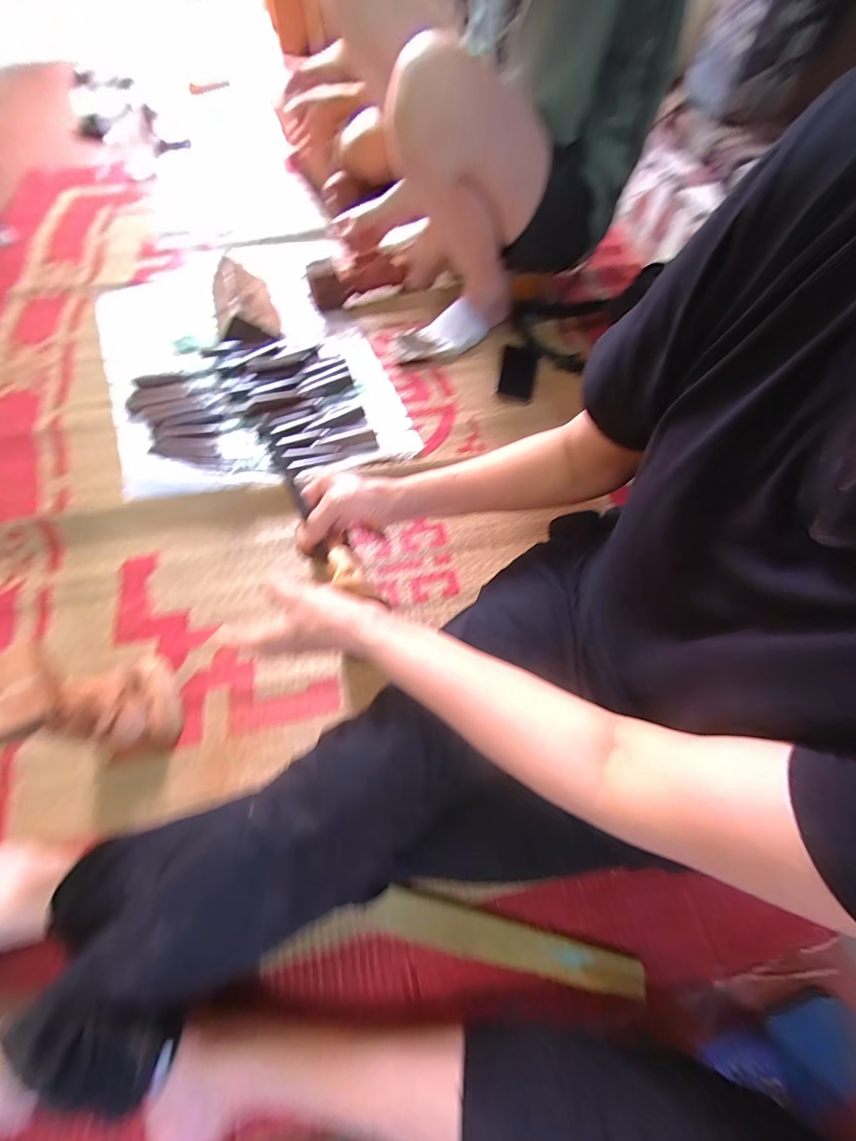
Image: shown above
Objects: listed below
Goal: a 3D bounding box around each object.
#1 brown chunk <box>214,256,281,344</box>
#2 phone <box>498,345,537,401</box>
[{"bbox_3d":[-0.376,-0.547,0.780,0.114,0.090,0.194,-18,68,-11],"label":"brown chunk"},{"bbox_3d":[0.185,-0.407,0.789,0.069,0.013,0.142,13,66,2],"label":"phone"}]

